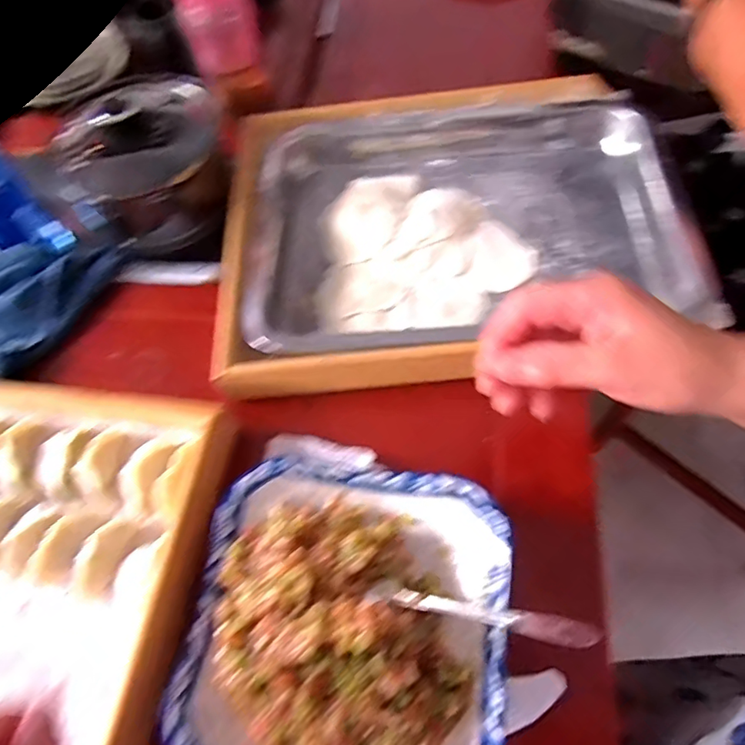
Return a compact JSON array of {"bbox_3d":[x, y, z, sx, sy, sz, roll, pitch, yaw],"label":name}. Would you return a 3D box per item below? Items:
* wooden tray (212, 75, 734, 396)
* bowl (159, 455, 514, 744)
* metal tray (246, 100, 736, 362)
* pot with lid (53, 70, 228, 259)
[{"bbox_3d":[0.063,-0.133,0.474,0.374,0.045,0.299,-6,62,0],"label":"wooden tray"},{"bbox_3d":[-0.016,0.141,0.314,0.179,0.053,0.177,-1,62,3],"label":"bowl"},{"bbox_3d":[0.072,-0.129,0.474,0.361,0.046,0.262,-7,62,0],"label":"metal tray"},{"bbox_3d":[-0.207,-0.204,0.517,0.131,0.111,0.137,-10,62,-2],"label":"pot with lid"}]

